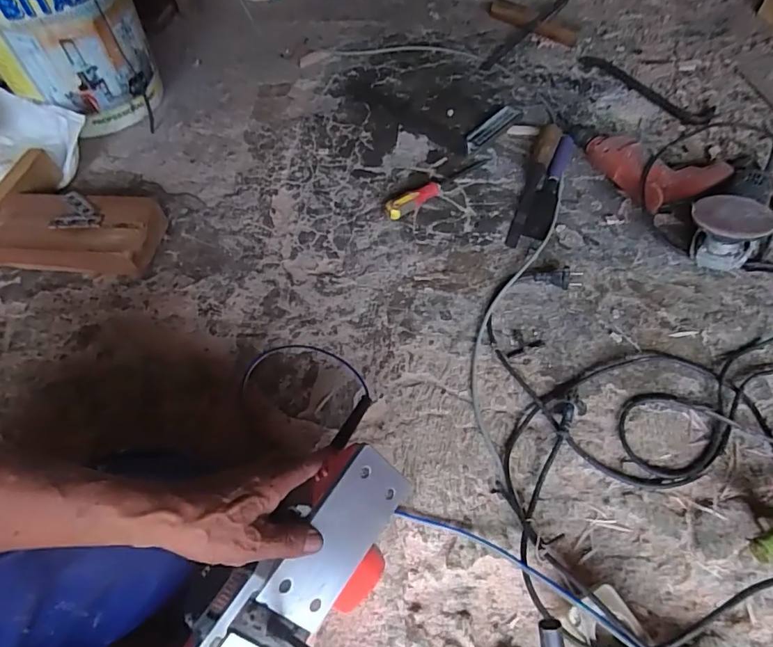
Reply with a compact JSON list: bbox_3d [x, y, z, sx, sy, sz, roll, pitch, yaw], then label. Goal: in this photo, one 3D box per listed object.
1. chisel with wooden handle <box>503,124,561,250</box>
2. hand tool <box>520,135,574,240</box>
[{"bbox_3d":[0.256,-0.246,0.836,0.041,0.039,0.287,15,58,12],"label":"chisel with wooden handle"},{"bbox_3d":[0.281,-0.240,0.840,0.041,0.028,0.245,17,58,13],"label":"hand tool"}]

